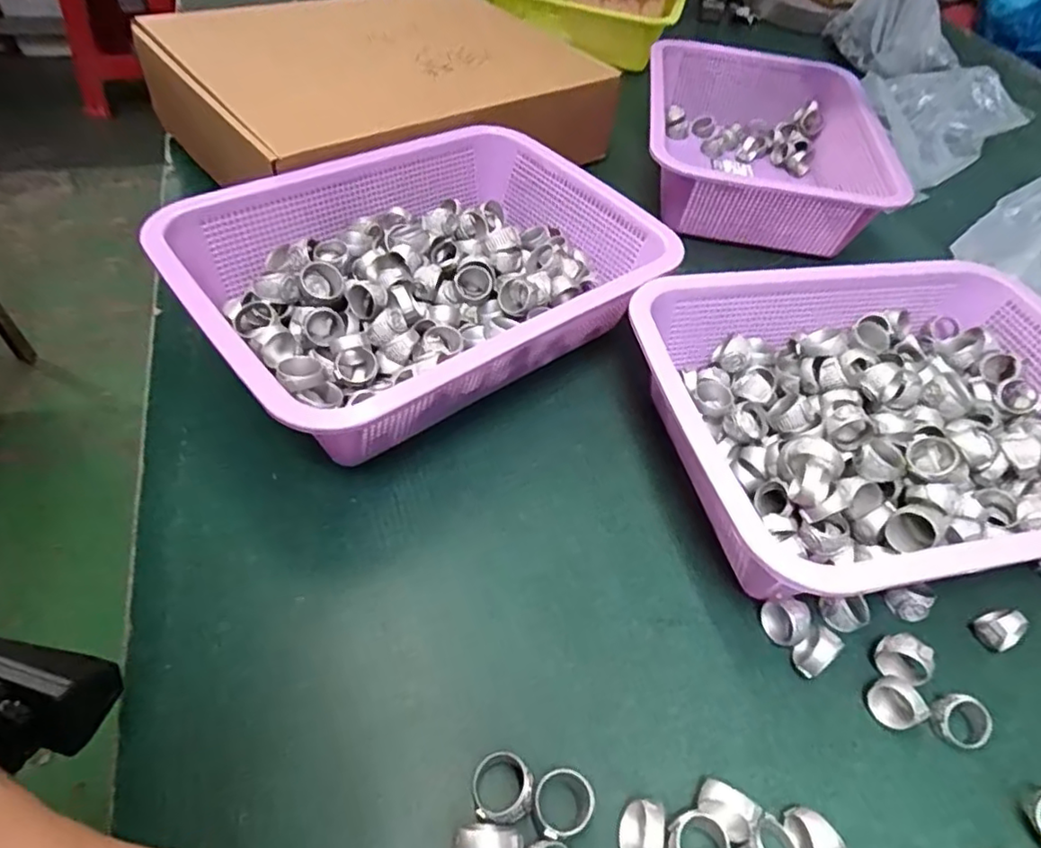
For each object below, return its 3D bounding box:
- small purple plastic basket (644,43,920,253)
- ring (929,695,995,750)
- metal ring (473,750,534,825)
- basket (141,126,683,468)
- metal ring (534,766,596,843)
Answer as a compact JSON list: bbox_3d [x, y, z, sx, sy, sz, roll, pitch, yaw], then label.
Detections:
[{"bbox_3d":[0.238,-0.282,0.636,0.223,0.080,0.281,9,50,2],"label":"small purple plastic basket"},{"bbox_3d":[0.221,0.148,0.315,0.023,0.015,0.024,3,50,-4],"label":"ring"},{"bbox_3d":[-0.008,0.158,0.275,0.025,0.015,0.028,-6,51,-10],"label":"metal ring"},{"bbox_3d":[-0.056,-0.097,0.437,0.305,0.091,0.215,-30,59,-27],"label":"basket"},{"bbox_3d":[0.018,0.164,0.273,0.025,0.019,0.025,3,50,-4],"label":"metal ring"}]

